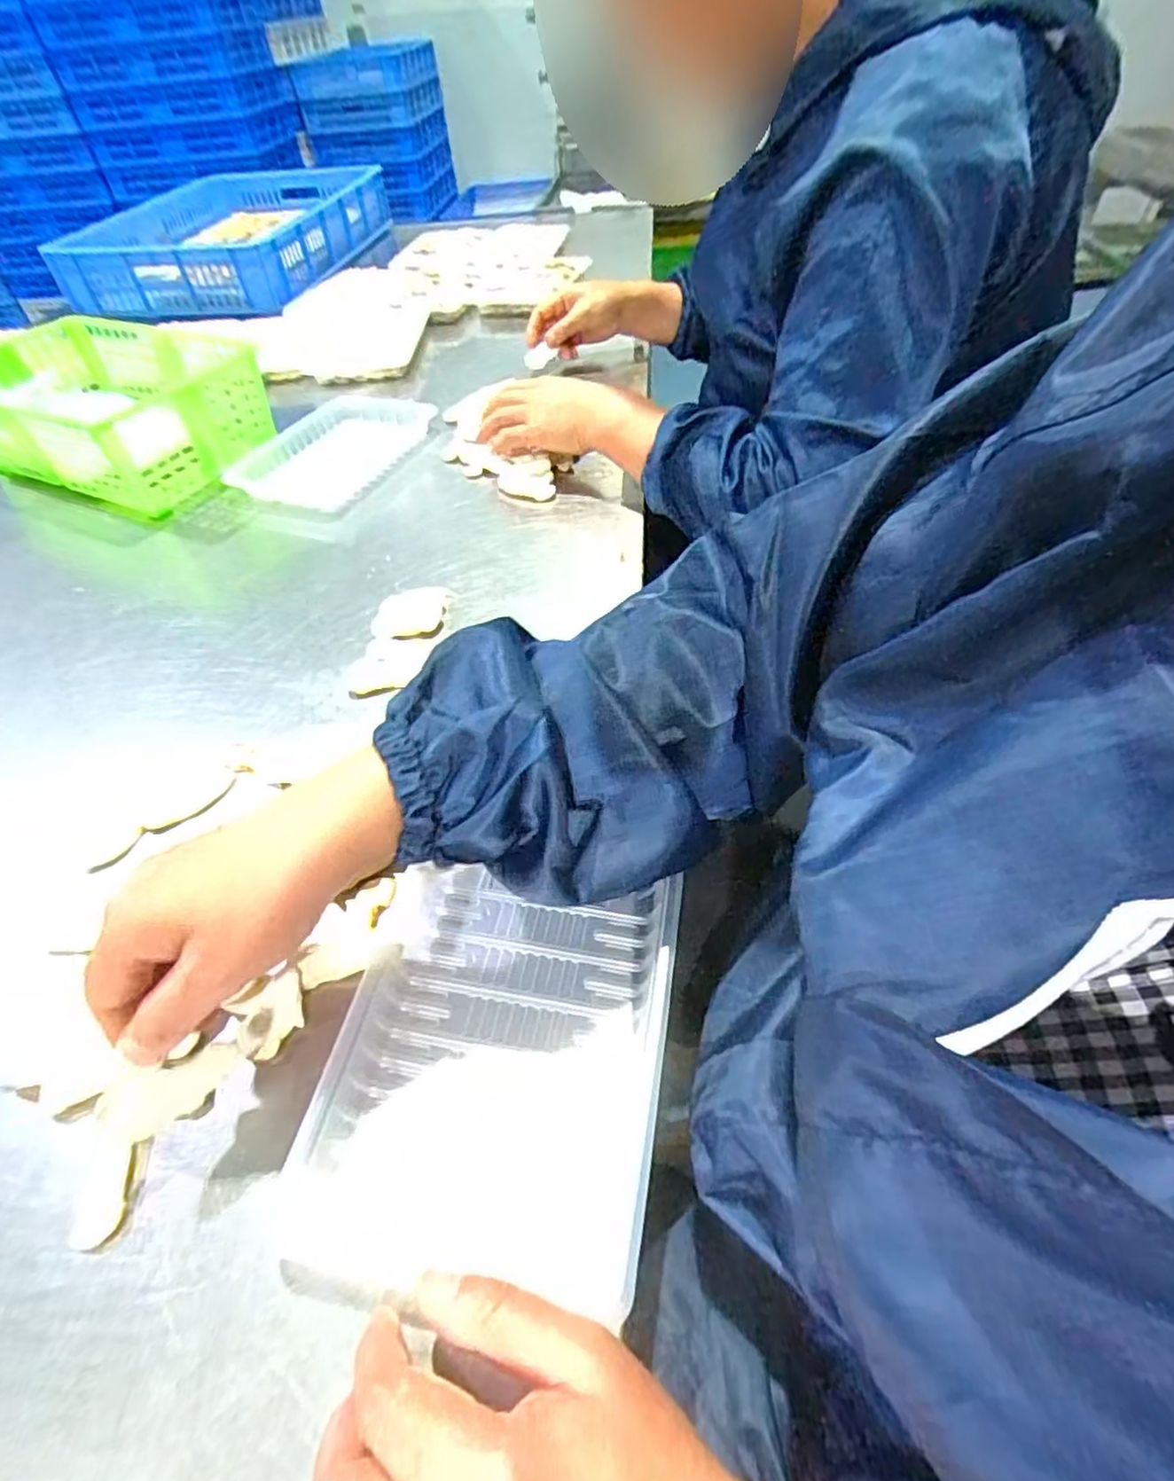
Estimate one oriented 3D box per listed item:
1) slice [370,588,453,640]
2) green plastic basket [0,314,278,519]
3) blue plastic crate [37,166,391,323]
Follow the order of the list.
[{"bbox_3d":[-0.144,-0.104,0.543,0.059,0.004,0.068,1,50,5],"label":"slice"},{"bbox_3d":[-0.517,-0.358,0.727,0.308,0.101,0.191,18,54,19],"label":"green plastic basket"},{"bbox_3d":[-0.610,-0.874,1.167,0.389,0.110,0.480,10,50,13],"label":"blue plastic crate"}]

